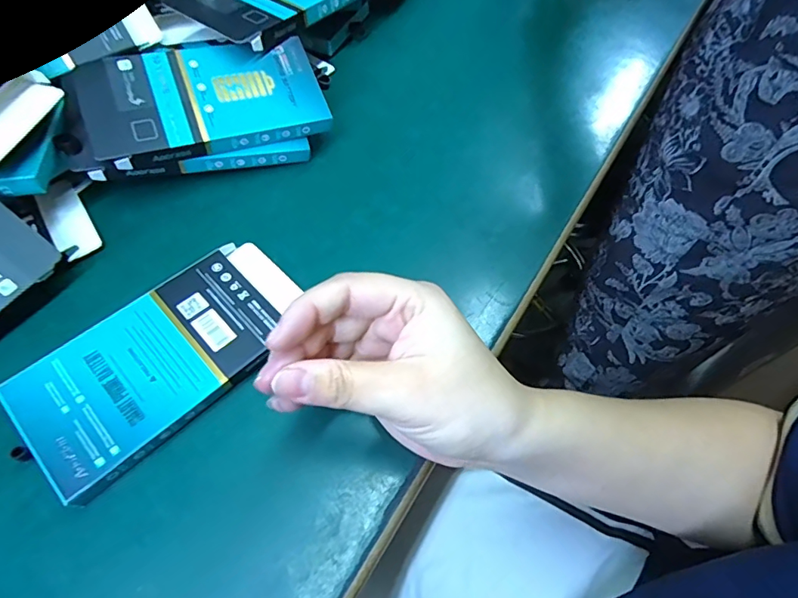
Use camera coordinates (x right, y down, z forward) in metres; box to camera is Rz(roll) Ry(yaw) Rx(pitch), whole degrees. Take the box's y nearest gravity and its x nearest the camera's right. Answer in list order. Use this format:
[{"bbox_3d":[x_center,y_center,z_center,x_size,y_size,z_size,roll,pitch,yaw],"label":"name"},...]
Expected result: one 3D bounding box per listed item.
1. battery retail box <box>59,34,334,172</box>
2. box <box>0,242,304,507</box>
[{"bbox_3d":[-0.134,-0.139,0.332,0.155,0.010,0.080,-18,77,-18],"label":"battery retail box"},{"bbox_3d":[-0.127,0.030,0.271,0.152,0.015,0.079,-38,69,-21],"label":"box"}]

